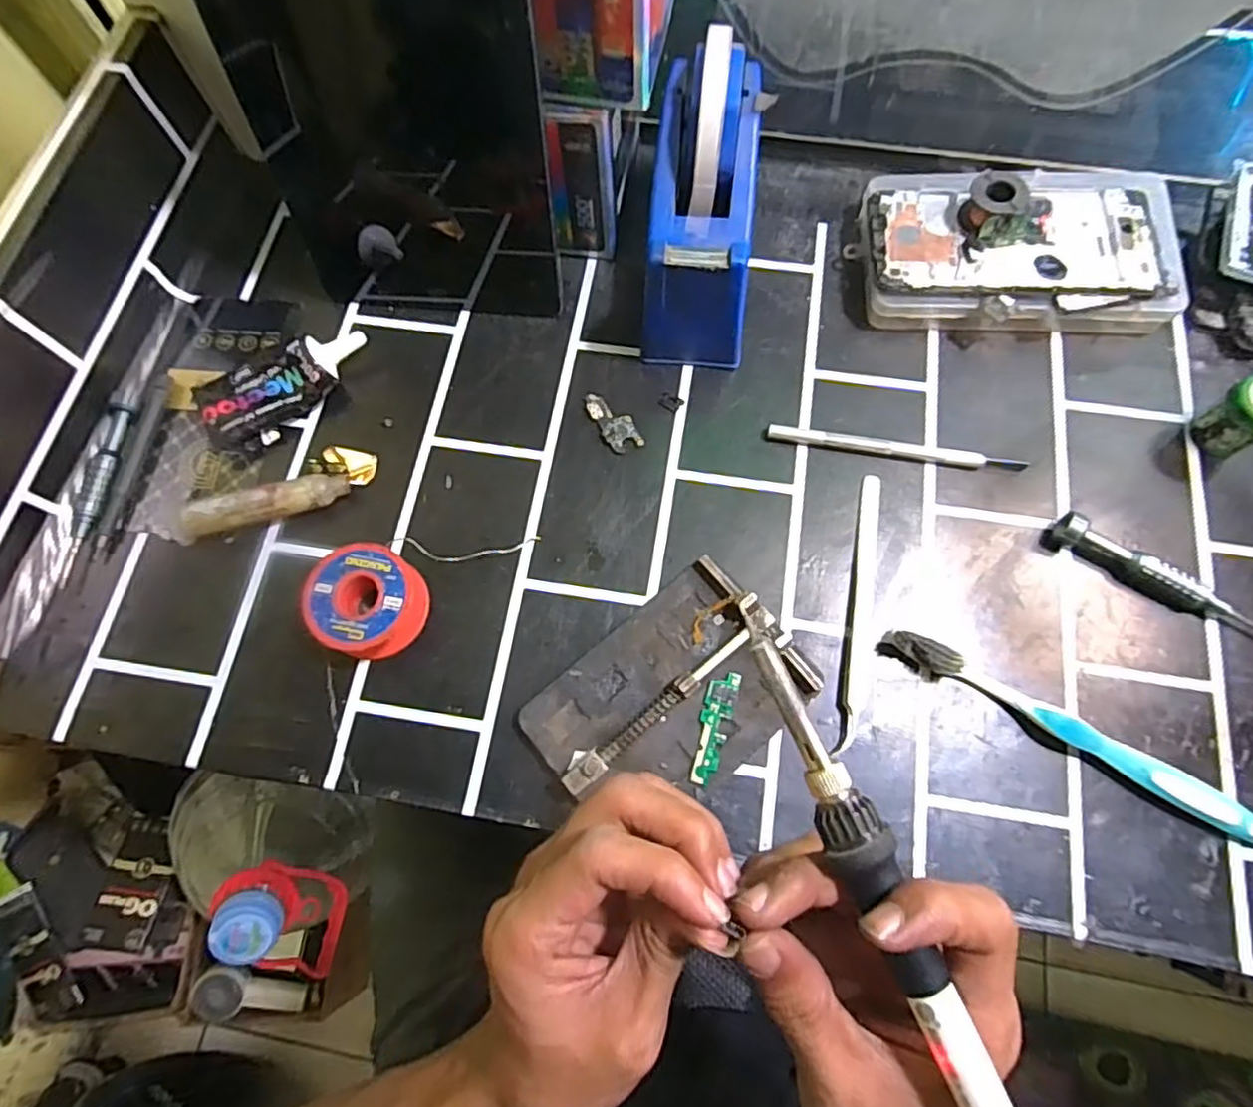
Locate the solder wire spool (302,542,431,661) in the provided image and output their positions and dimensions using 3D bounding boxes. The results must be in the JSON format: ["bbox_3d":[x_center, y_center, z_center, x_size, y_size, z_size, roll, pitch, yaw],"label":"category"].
[{"bbox_3d":[-0.132,0.024,0.340,0.053,0.029,0.052,0,72,1],"label":"solder wire spool"}]

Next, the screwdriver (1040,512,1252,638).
[{"bbox_3d":[0.273,0.015,0.342,0.113,0.018,0.014,32,75,11],"label":"screwdriver"}]

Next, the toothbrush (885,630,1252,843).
[{"bbox_3d":[0.212,0.085,0.317,0.185,0.017,0.014,29,75,10],"label":"toothbrush"}]

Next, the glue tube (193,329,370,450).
[{"bbox_3d":[-0.197,-0.096,0.386,0.097,0.024,0.046,-27,73,-7],"label":"glue tube"}]

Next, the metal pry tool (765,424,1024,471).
[{"bbox_3d":[0.149,-0.058,0.373,0.137,0.007,0.009,8,72,4],"label":"metal pry tool"}]

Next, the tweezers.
[{"bbox_3d":[0.121,0.027,0.344,0.010,0.004,0.146,10,72,5],"label":"tweezers"}]

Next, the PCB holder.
[{"bbox_3d":[0.021,0.073,0.325,0.123,0.020,0.089,-39,75,-11],"label":"PCB holder"}]

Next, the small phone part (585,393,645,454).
[{"bbox_3d":[-0.008,-0.076,0.383,0.019,0.004,0.042,-29,73,-8],"label":"small phone part"}]

